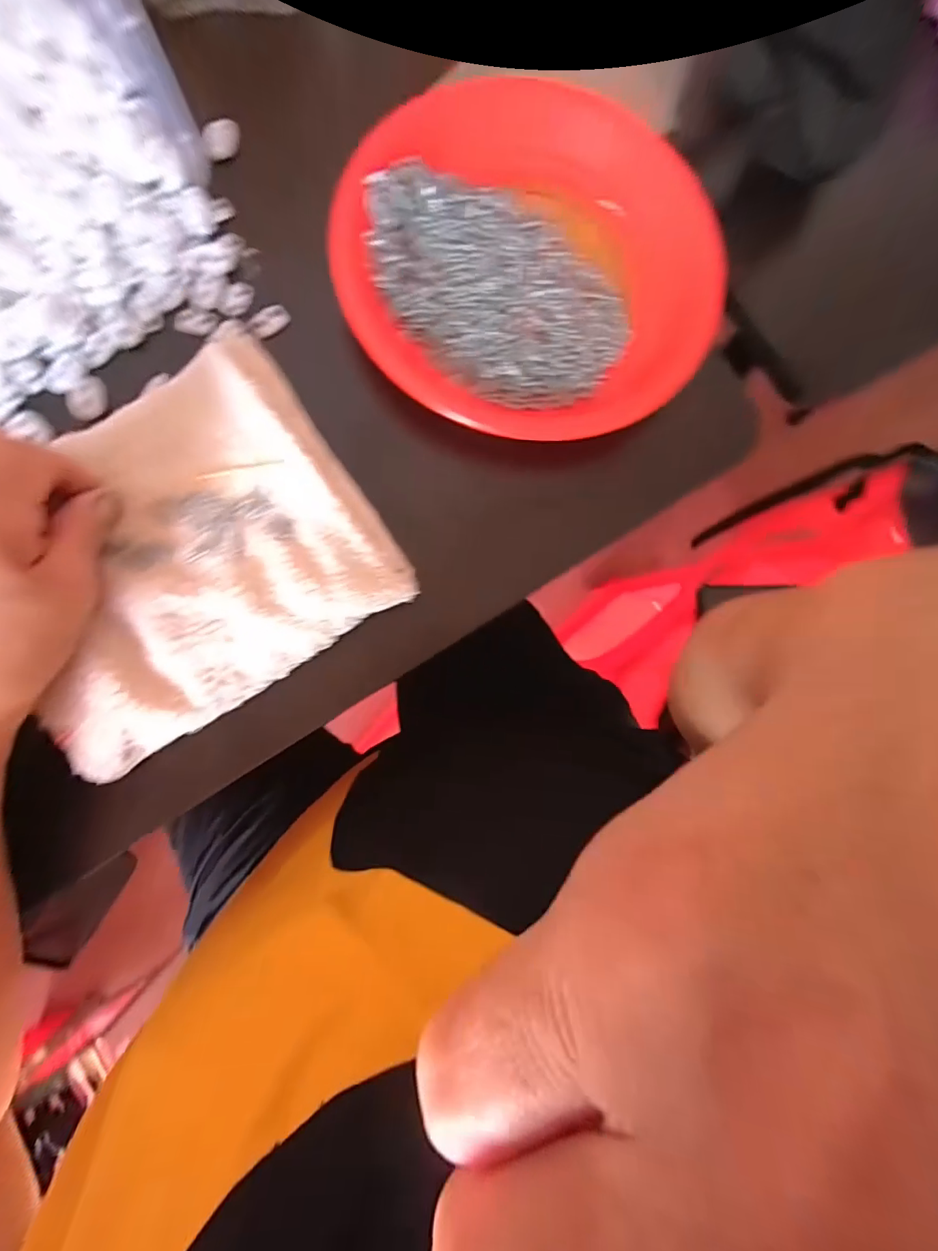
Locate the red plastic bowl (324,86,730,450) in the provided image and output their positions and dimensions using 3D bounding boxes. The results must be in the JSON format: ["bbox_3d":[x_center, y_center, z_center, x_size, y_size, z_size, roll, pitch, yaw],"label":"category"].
[{"bbox_3d":[0.038,-0.223,0.312,0.227,0.032,0.215,1,85,-6],"label":"red plastic bowl"}]

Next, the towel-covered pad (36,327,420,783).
[{"bbox_3d":[-0.149,-0.042,0.258,0.182,0.018,0.168,-33,89,-8],"label":"towel-covered pad"}]

